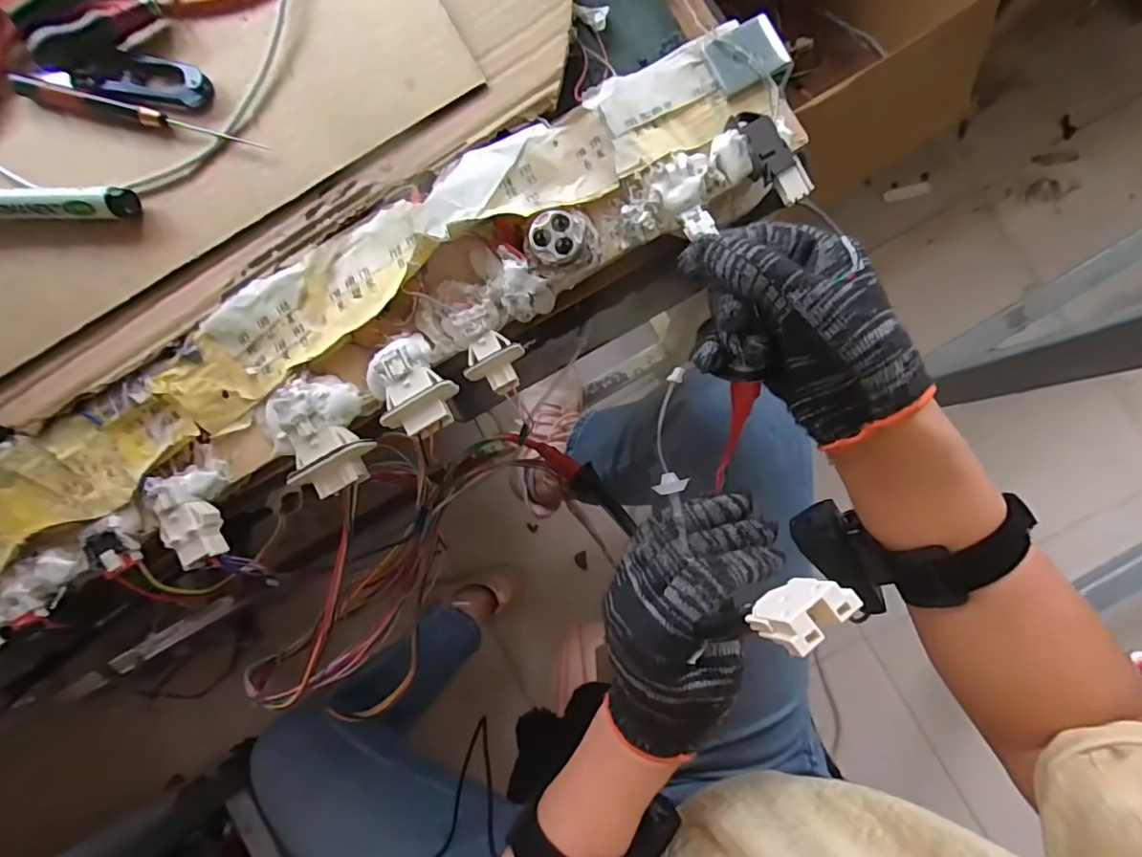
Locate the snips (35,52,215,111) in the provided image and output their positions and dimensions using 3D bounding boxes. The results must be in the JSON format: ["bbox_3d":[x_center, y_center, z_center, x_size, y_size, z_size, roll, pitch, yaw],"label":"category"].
[{"bbox_3d":[-0.254,-0.204,0.318,0.094,0.011,0.029,13,88,6],"label":"snips"}]

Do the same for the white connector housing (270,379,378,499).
[{"bbox_3d":[-0.134,0.006,0.288,0.050,0.024,0.060,-22,84,4],"label":"white connector housing"}]

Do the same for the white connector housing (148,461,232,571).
[{"bbox_3d":[-0.199,0.046,0.294,0.033,0.020,0.051,-22,84,4],"label":"white connector housing"}]

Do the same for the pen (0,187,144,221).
[{"bbox_3d":[-0.313,-0.125,0.308,0.138,0.017,0.017,2,86,6],"label":"pen"}]

